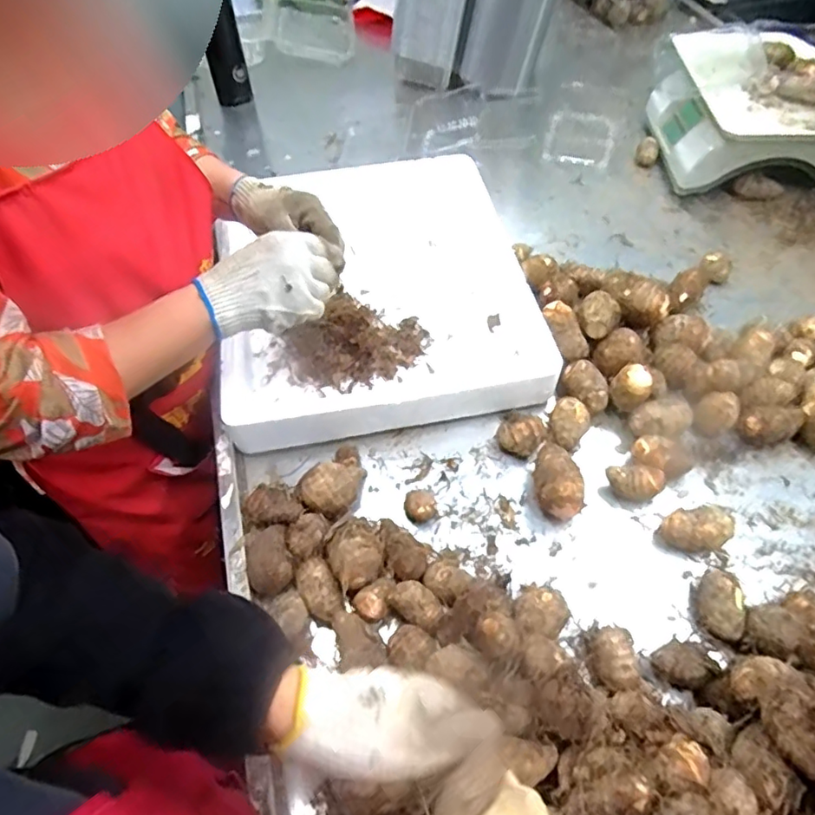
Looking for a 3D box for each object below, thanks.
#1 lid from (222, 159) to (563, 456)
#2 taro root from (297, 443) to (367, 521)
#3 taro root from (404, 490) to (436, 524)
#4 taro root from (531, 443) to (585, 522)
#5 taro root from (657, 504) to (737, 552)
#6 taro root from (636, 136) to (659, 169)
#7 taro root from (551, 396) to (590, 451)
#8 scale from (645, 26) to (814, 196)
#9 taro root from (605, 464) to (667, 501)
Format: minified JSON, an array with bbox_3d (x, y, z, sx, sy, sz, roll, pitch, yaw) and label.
[{"bbox_3d":[-0.044,-0.177,0.777,0.389,0.068,0.471,-10,57,-4],"label":"lid"},{"bbox_3d":[-0.074,0.078,0.614,0.051,0.051,0.086,28,62,20],"label":"taro root"},{"bbox_3d":[0.014,0.108,0.610,0.032,0.034,0.029,-11,57,-4],"label":"taro root"},{"bbox_3d":[0.159,0.079,0.608,0.047,0.053,0.084,-1,56,2],"label":"taro root"},{"bbox_3d":[0.296,0.125,0.578,0.067,0.042,0.037,-9,57,-3],"label":"taro root"},{"bbox_3d":[0.399,-0.425,0.944,0.034,0.028,0.056,16,59,13],"label":"taro root"},{"bbox_3d":[0.185,0.020,0.653,0.040,0.038,0.055,20,60,16],"label":"taro root"},{"bbox_3d":[0.559,-0.471,0.901,0.285,0.152,0.247,-2,56,2],"label":"scale"},{"bbox_3d":[0.246,0.083,0.608,0.060,0.038,0.035,-2,56,2],"label":"taro root"}]

